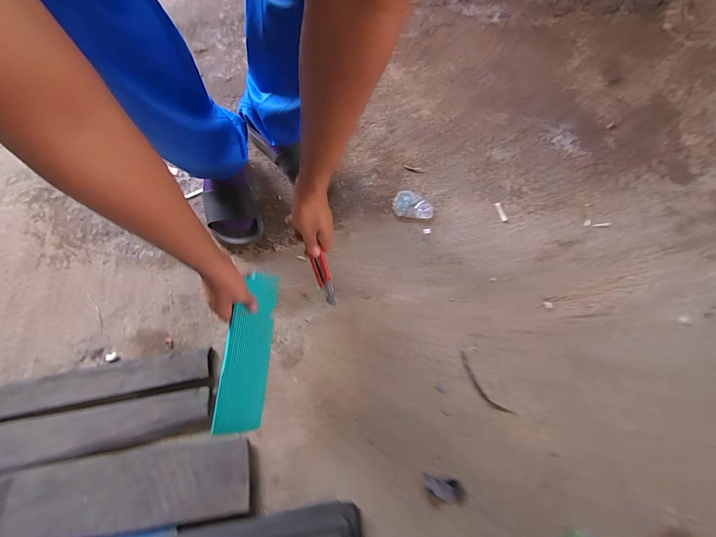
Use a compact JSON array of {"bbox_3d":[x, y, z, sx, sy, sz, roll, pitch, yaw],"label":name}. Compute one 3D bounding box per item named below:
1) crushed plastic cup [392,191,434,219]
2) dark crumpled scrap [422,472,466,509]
[{"bbox_3d":[0.144,-0.168,0.823,0.104,0.036,0.071,5,72,-3],"label":"crushed plastic cup"},{"bbox_3d":[0.170,0.439,0.618,0.079,0.004,0.051,6,72,-3],"label":"dark crumpled scrap"}]

